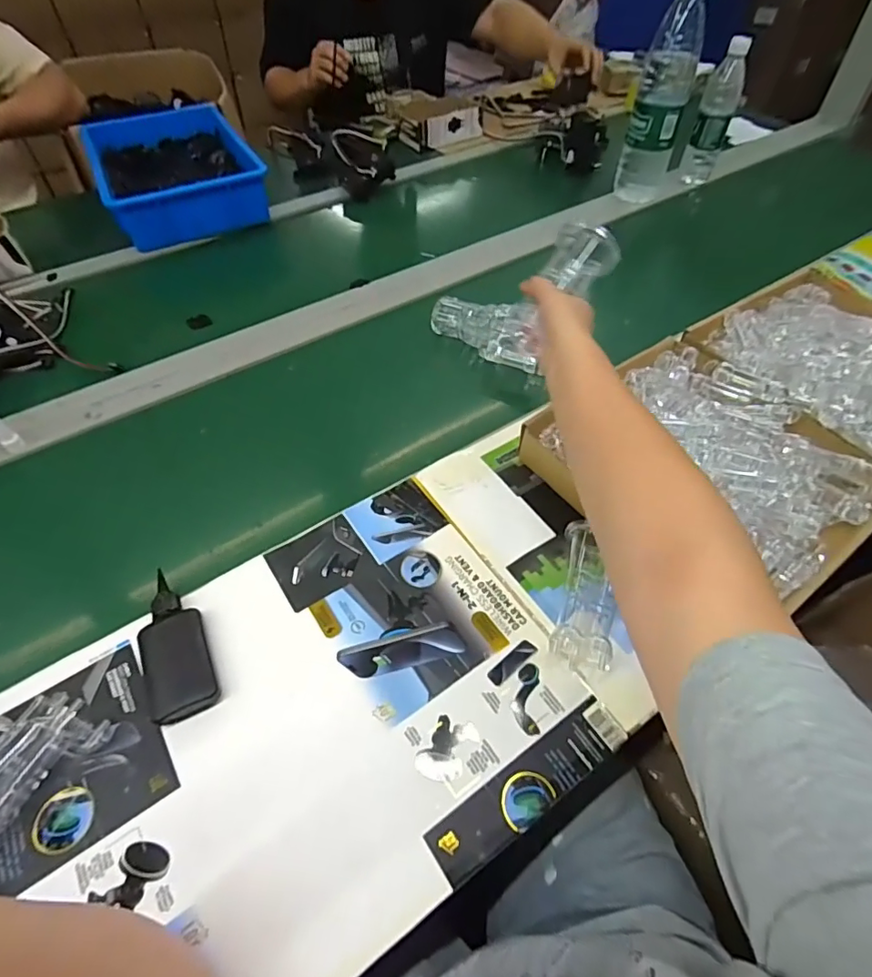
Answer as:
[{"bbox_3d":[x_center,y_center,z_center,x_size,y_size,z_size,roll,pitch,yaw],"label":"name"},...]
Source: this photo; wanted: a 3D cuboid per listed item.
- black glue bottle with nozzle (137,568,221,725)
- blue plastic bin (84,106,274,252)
[{"bbox_3d":[-0.237,0.142,0.470,0.054,0.019,0.133,-22,56,-16],"label":"black glue bottle with nozzle"},{"bbox_3d":[-0.509,-0.623,1.007,0.267,0.091,0.410,-23,56,-17],"label":"blue plastic bin"}]

